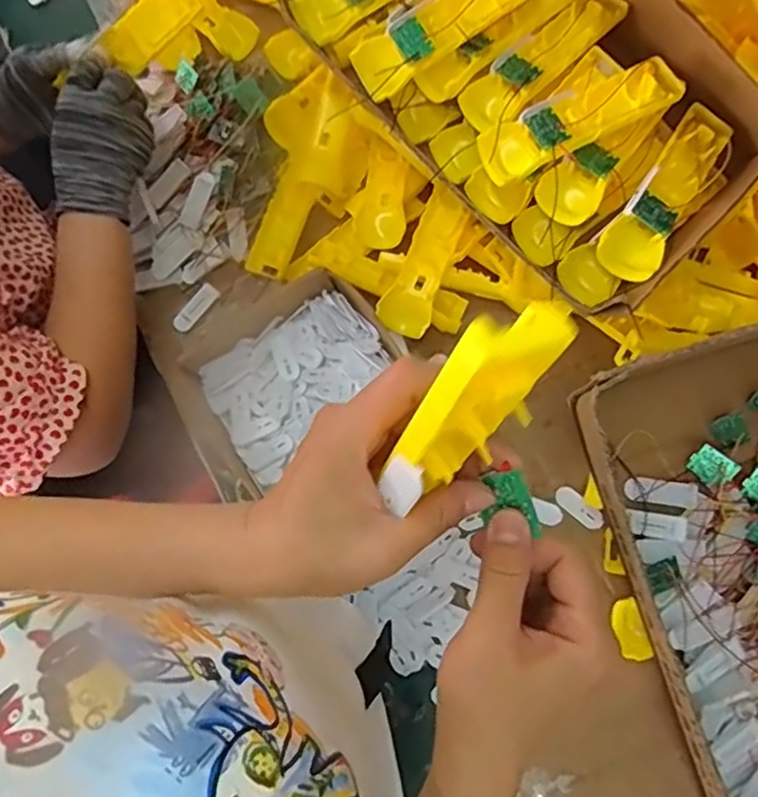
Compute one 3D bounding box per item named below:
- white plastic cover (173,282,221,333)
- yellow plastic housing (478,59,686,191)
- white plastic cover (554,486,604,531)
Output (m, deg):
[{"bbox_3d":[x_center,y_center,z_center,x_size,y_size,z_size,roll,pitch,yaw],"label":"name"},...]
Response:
[{"bbox_3d":[-0.194,-0.096,0.701,0.019,0.005,0.060,37,81,9],"label":"white plastic cover"},{"bbox_3d":[0.164,-0.228,0.539,0.168,0.027,0.048,-22,77,-4],"label":"yellow plastic housing"},{"bbox_3d":[0.191,0.105,0.631,0.050,0.004,0.021,41,97,13],"label":"white plastic cover"}]

